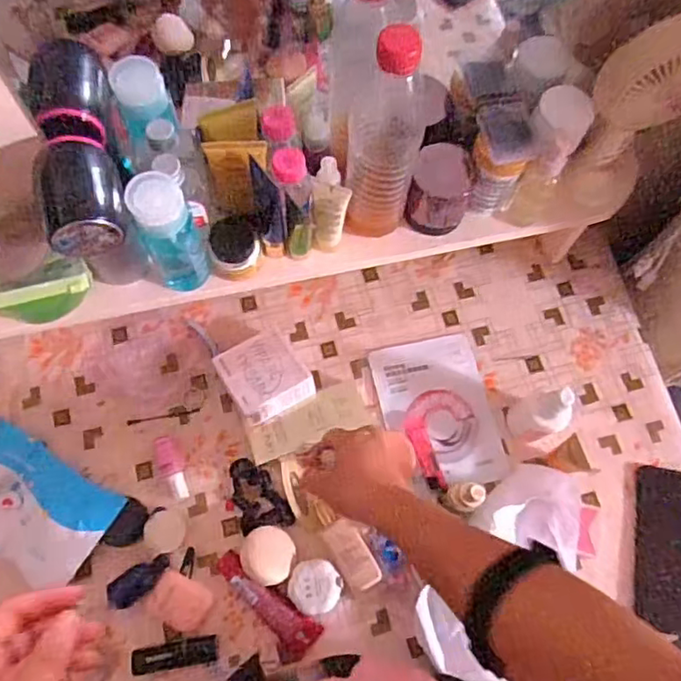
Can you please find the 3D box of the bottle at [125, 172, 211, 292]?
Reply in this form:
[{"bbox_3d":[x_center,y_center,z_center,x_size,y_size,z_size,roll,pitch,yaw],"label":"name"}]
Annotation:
[{"bbox_3d":[-0.150,-0.090,0.543,0.046,0.140,0.046,1,70,-2],"label":"bottle"}]

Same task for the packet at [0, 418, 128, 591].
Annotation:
[{"bbox_3d":[-0.310,0.162,0.591,0.166,0.034,0.104,29,71,8],"label":"packet"}]

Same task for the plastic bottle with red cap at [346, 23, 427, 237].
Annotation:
[{"bbox_3d":[0.041,-0.165,0.513,0.065,0.214,0.057,3,70,-2],"label":"plastic bottle with red cap"}]

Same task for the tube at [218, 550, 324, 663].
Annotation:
[{"bbox_3d":[-0.076,0.257,0.577,0.118,0.016,0.043,37,73,10],"label":"tube"}]

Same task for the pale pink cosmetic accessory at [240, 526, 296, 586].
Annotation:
[{"bbox_3d":[-0.072,0.211,0.592,0.051,0.018,0.052,17,70,4],"label":"pale pink cosmetic accessory"}]

